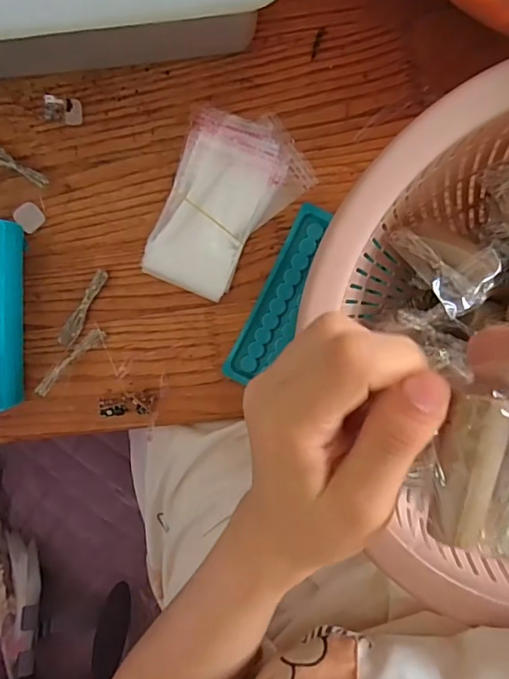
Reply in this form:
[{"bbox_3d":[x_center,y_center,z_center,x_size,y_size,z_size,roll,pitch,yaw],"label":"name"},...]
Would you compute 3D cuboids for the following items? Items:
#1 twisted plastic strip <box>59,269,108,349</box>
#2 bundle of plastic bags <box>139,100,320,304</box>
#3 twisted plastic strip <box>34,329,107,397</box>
[{"bbox_3d":[-0.125,-0.022,0.374,0.012,0.010,0.063,30,97,1],"label":"twisted plastic strip"},{"bbox_3d":[-0.018,-0.092,0.355,0.085,0.017,0.125,23,97,2],"label":"bundle of plastic bags"},{"bbox_3d":[-0.132,0.015,0.363,0.011,0.008,0.061,41,67,-1],"label":"twisted plastic strip"}]

